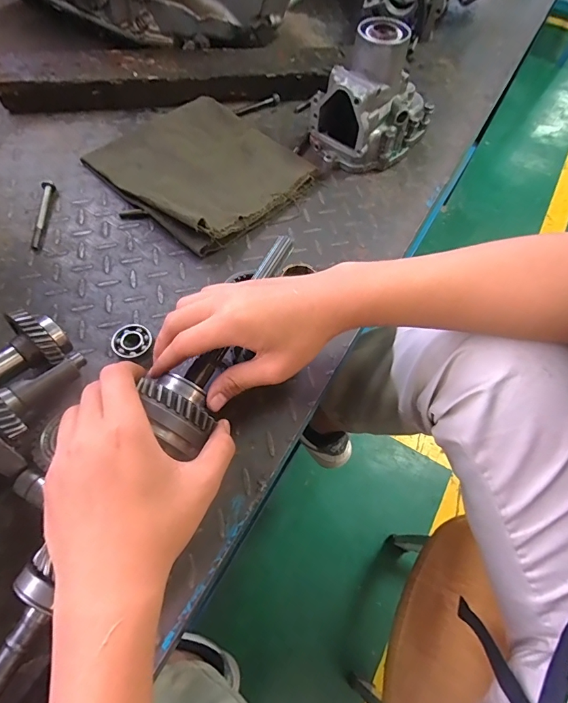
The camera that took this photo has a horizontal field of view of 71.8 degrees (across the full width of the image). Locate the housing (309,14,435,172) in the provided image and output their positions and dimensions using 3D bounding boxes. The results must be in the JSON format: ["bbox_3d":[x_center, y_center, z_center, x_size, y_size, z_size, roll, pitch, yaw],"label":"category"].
[{"bbox_3d":[0.126,-0.337,0.523,0.154,0.137,0.108,-40,70,-22],"label":"housing"}]

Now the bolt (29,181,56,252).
[{"bbox_3d":[-0.290,-0.165,0.470,0.012,0.015,0.105,-2,61,-5],"label":"bolt"}]

